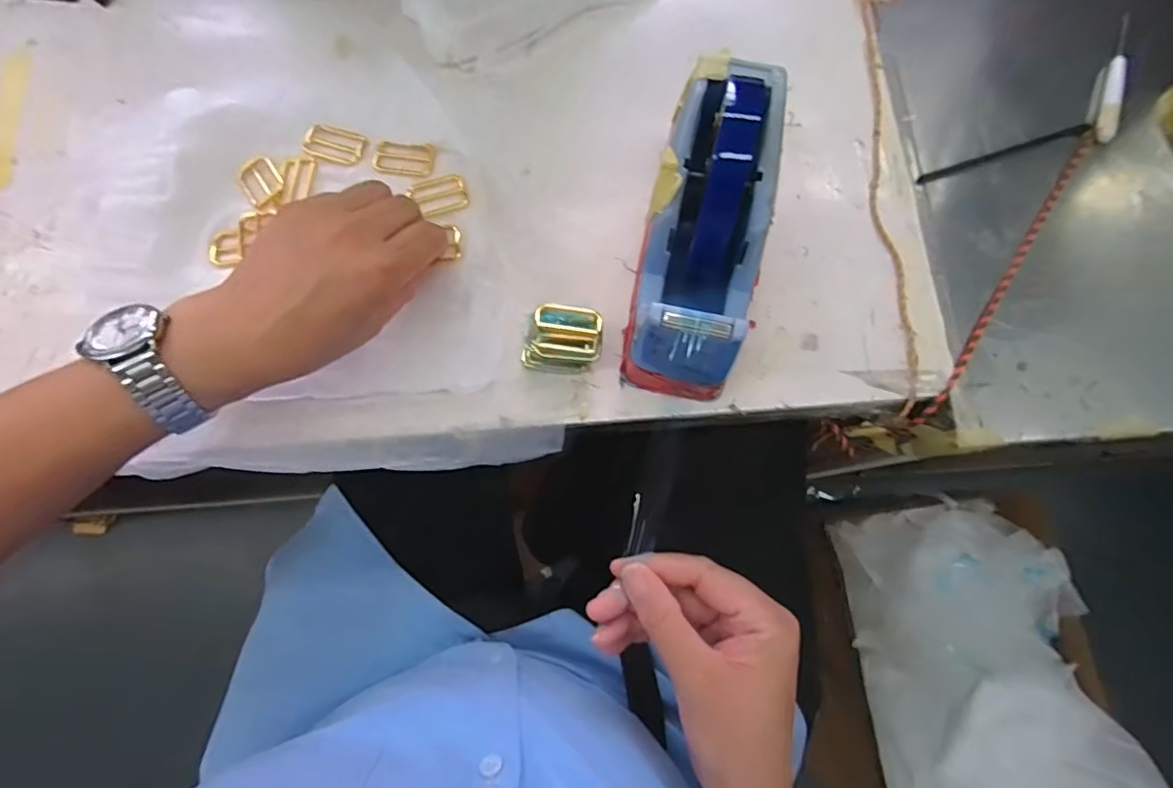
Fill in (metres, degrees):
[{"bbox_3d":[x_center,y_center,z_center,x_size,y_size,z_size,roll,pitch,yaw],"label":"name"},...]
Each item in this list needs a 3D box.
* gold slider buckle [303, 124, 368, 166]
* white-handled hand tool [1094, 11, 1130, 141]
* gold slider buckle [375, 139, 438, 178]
[{"bbox_3d":[-0.198,-0.195,0.426,0.047,0.006,0.032,14,77,2],"label":"gold slider buckle"},{"bbox_3d":[0.427,-0.256,0.441,0.010,0.012,0.121,18,77,3],"label":"white-handled hand tool"},{"bbox_3d":[-0.141,-0.183,0.425,0.046,0.005,0.029,6,77,0],"label":"gold slider buckle"}]

